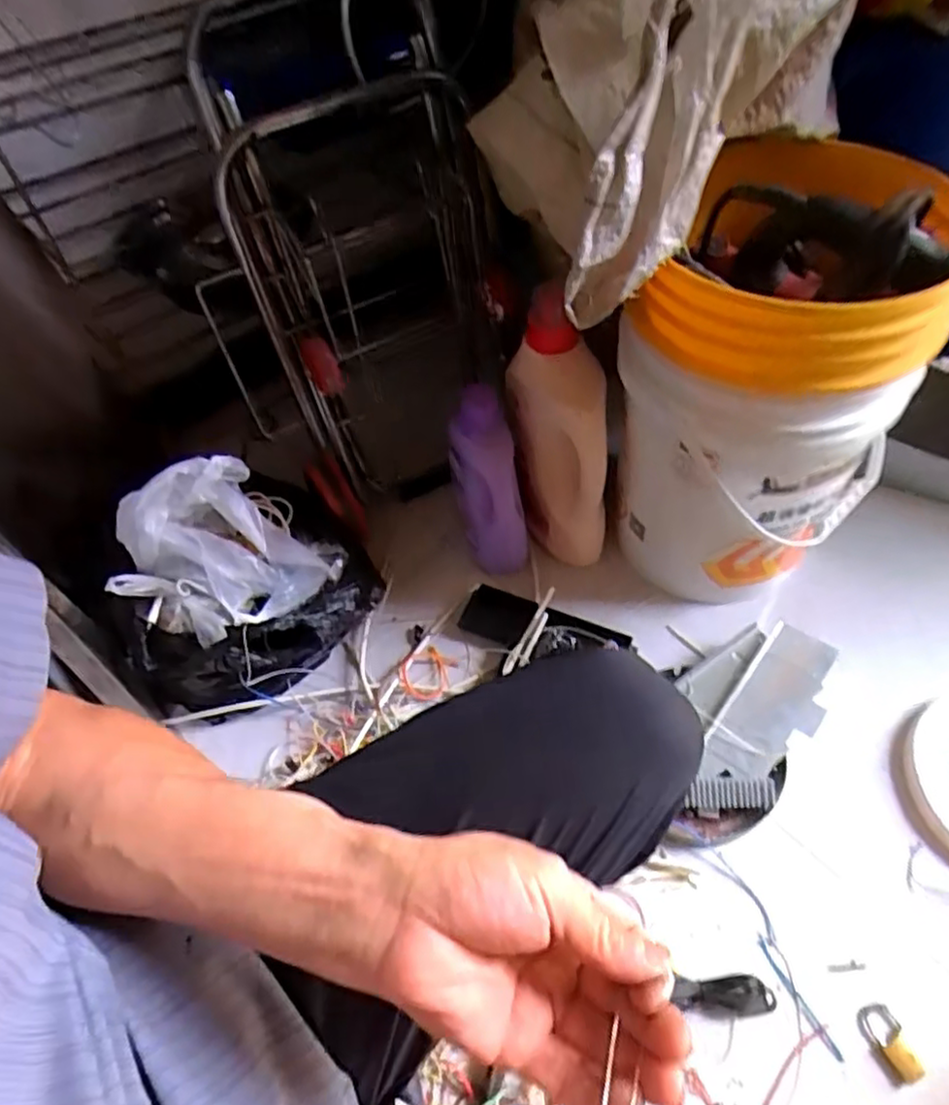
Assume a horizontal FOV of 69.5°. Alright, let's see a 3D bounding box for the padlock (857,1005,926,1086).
[{"bbox_3d":[0.382,0.449,0.626,0.034,0.009,0.059,-18,53,-7],"label":"padlock"}]

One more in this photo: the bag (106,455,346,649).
[{"bbox_3d":[-0.289,-0.010,0.782,0.201,0.187,0.160,7,54,11],"label":"bag"}]

